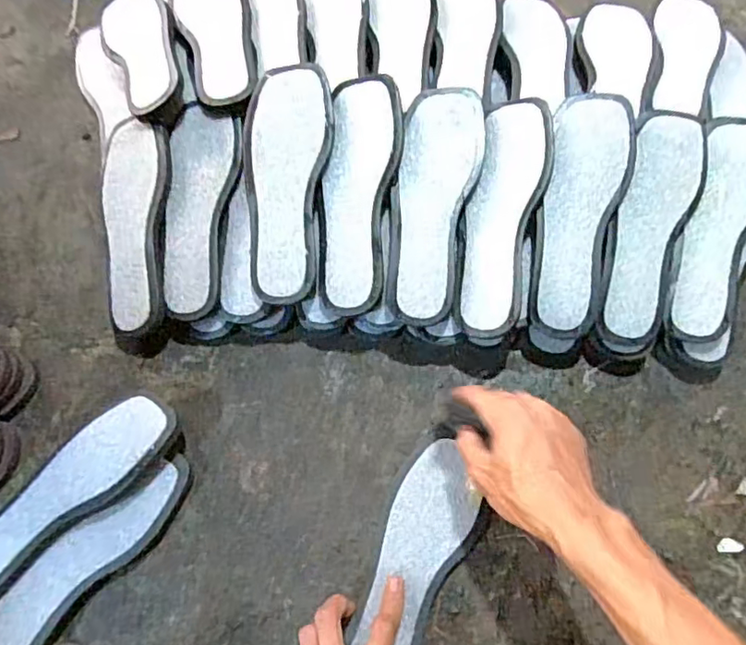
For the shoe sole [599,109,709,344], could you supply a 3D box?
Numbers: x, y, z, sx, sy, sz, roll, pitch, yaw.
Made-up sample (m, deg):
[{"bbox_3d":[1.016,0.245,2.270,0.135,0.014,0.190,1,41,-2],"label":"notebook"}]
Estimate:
[{"bbox_3d":[0.276,-0.097,0.571,0.077,0.028,0.236,16,85,4],"label":"shoe sole"}]

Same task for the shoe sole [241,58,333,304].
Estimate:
[{"bbox_3d":[-0.088,-0.140,0.575,0.084,0.020,0.238,2,85,-1],"label":"shoe sole"}]

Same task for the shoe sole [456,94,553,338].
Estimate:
[{"bbox_3d":[0.125,-0.104,0.563,0.064,0.021,0.234,12,84,3],"label":"shoe sole"}]

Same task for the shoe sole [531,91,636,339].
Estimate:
[{"bbox_3d":[0.203,-0.107,0.565,0.075,0.012,0.238,11,88,3],"label":"shoe sole"}]

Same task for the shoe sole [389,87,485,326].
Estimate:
[{"bbox_3d":[0.062,-0.117,0.569,0.078,0.008,0.236,6,80,3],"label":"shoe sole"}]

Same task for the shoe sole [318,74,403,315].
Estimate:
[{"bbox_3d":[-0.016,-0.128,0.575,0.073,0.018,0.233,6,86,1],"label":"shoe sole"}]

